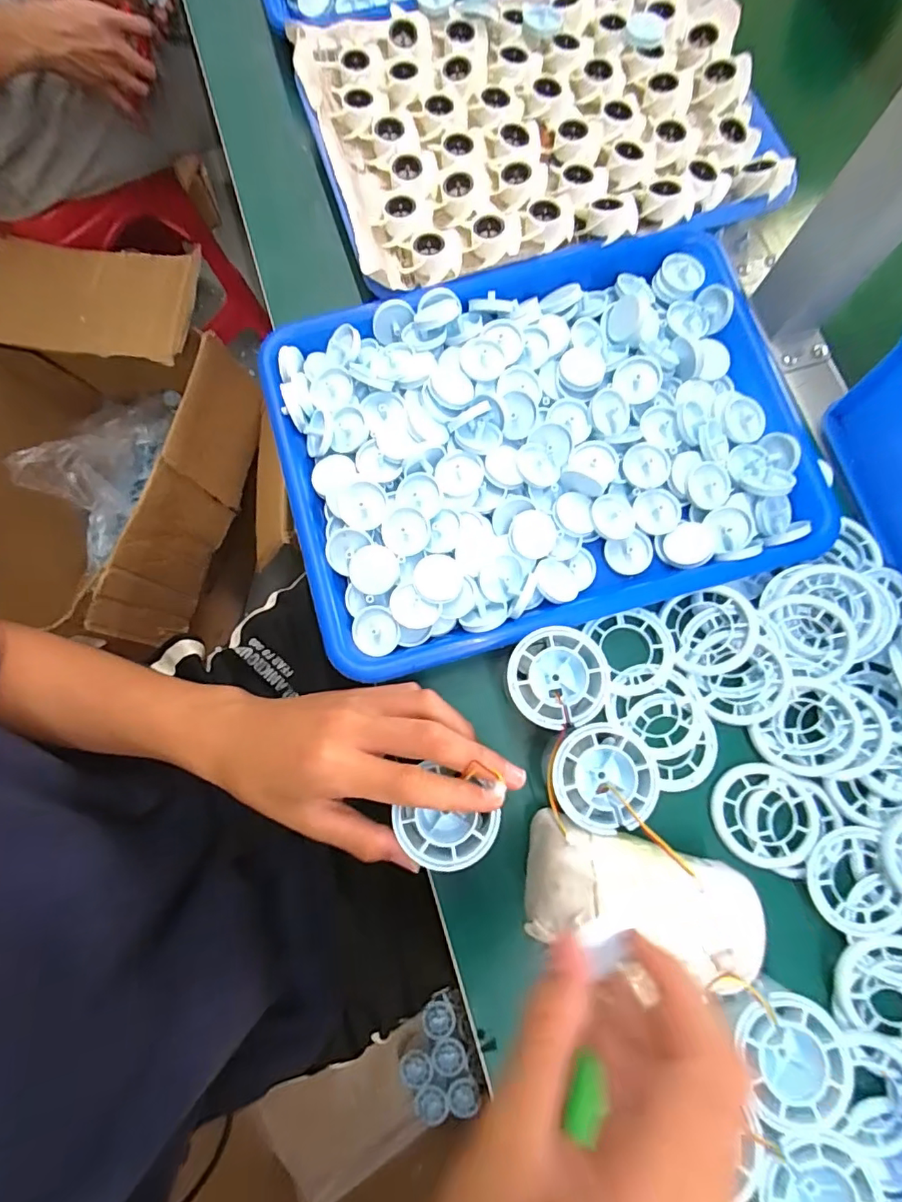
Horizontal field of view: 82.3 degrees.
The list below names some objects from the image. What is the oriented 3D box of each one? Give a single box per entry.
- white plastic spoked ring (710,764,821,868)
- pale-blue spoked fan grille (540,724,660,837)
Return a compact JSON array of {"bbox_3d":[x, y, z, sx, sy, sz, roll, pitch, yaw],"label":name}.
[{"bbox_3d":[0.186,0.127,0.307,0.054,0.014,0.056,0,77,-1],"label":"white plastic spoked ring"},{"bbox_3d":[0.080,0.095,0.279,0.057,0.015,0.054,-9,77,-3],"label":"pale-blue spoked fan grille"}]

